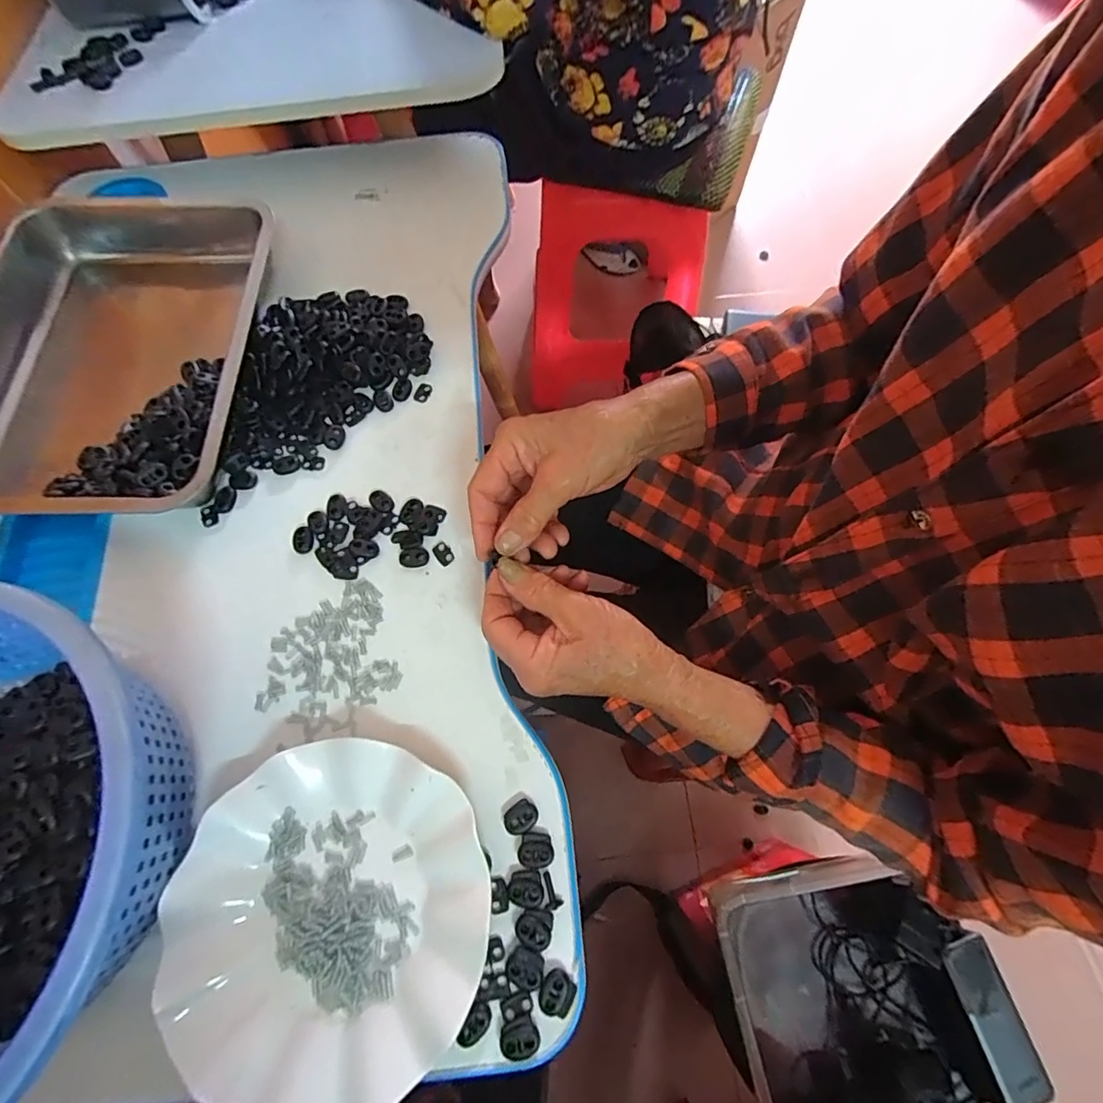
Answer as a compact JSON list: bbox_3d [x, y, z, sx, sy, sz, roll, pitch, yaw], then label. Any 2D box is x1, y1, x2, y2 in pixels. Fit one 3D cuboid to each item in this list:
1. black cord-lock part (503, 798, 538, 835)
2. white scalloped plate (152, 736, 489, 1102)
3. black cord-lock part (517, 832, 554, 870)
[{"bbox_3d":[-0.020,0.165,0.320,0.021,0.004,0.017,-37,72,-12],"label":"black cord-lock part"},{"bbox_3d":[-0.127,0.209,0.299,0.176,0.020,0.178,-1,69,1],"label":"white scalloped plate"},{"bbox_3d":[-0.009,0.183,0.313,0.020,0.004,0.019,-1,69,1],"label":"black cord-lock part"}]

